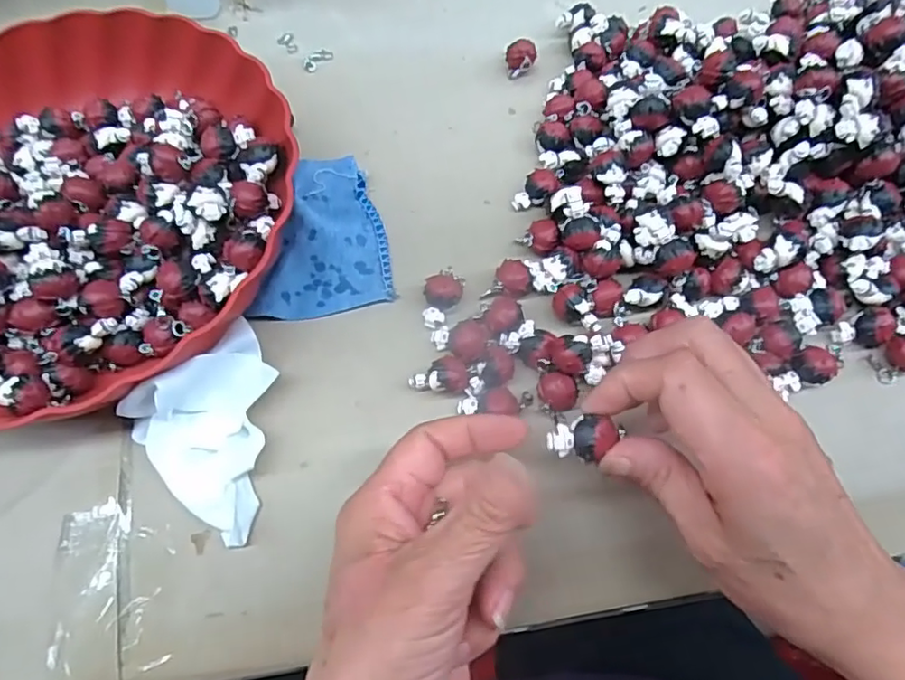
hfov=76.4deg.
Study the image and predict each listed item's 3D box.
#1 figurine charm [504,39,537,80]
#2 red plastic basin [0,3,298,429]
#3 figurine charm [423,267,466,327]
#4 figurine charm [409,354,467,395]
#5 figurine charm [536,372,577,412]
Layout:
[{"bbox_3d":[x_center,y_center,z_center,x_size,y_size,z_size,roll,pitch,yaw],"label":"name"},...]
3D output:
[{"bbox_3d":[0.046,-0.188,0.383,0.019,0.016,0.018,0,68,0],"label":"figurine charm"},{"bbox_3d":[-0.209,-0.075,0.312,0.232,0.048,0.241,0,68,0],"label":"red plastic basin"},{"bbox_3d":[-0.005,-0.024,0.311,0.020,0.016,0.032,9,68,3],"label":"figurine charm"},{"bbox_3d":[-0.007,0.019,0.292,0.028,0.019,0.016,-3,68,-2],"label":"figurine charm"},{"bbox_3d":[0.052,0.027,0.290,0.020,0.016,0.016,30,71,12],"label":"figurine charm"}]

